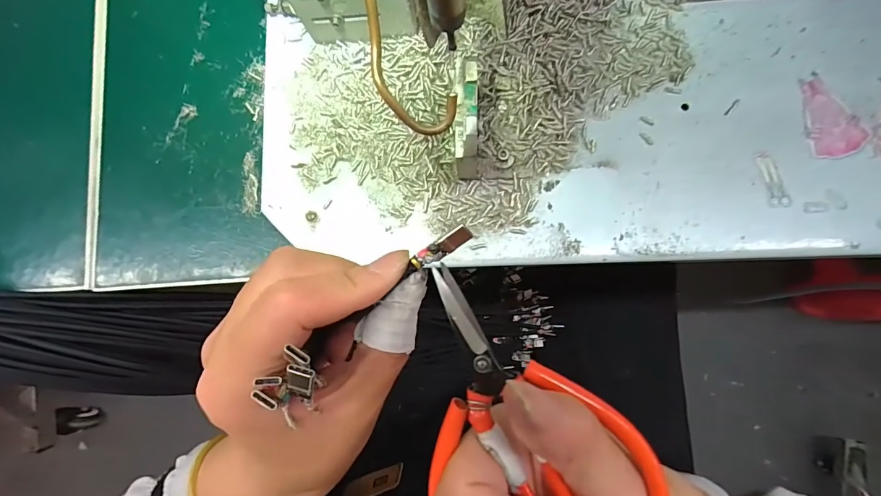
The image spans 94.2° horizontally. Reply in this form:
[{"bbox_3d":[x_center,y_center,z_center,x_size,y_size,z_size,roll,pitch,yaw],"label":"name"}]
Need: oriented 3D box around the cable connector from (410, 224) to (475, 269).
[{"bbox_3d":[0.000,0.000,0.140,0.023,0.006,0.005,-32,81,16],"label":"cable connector"}]

